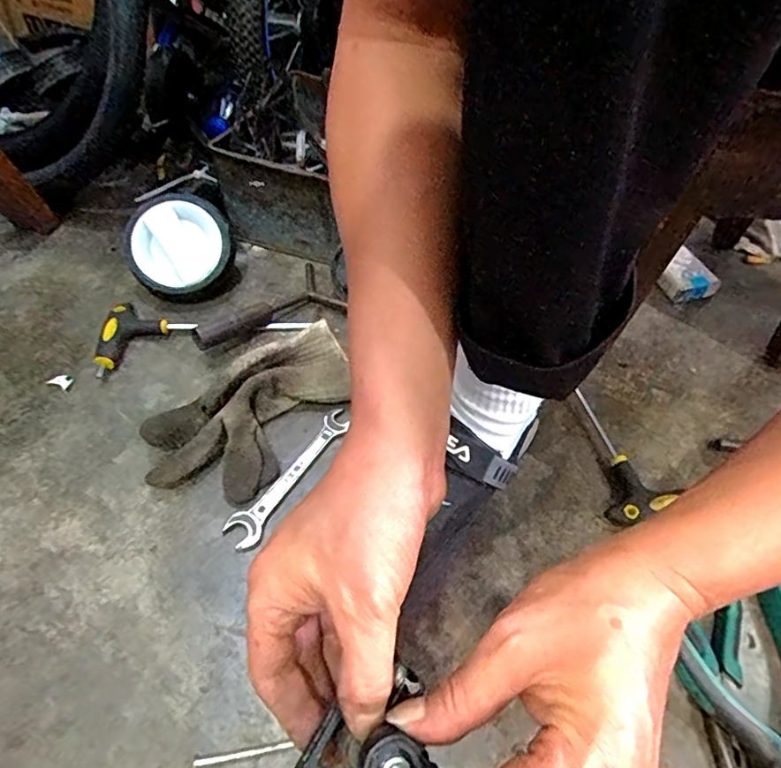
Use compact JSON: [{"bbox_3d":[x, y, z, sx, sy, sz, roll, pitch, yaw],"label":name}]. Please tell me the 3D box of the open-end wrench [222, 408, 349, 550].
[{"bbox_3d":[-0.082,0.075,0.462,0.027,0.004,0.146,29,55,18],"label":"open-end wrench"}]

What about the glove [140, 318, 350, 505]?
[{"bbox_3d":[-0.125,0.016,0.487,0.123,0.040,0.206,32,56,20],"label":"glove"}]

